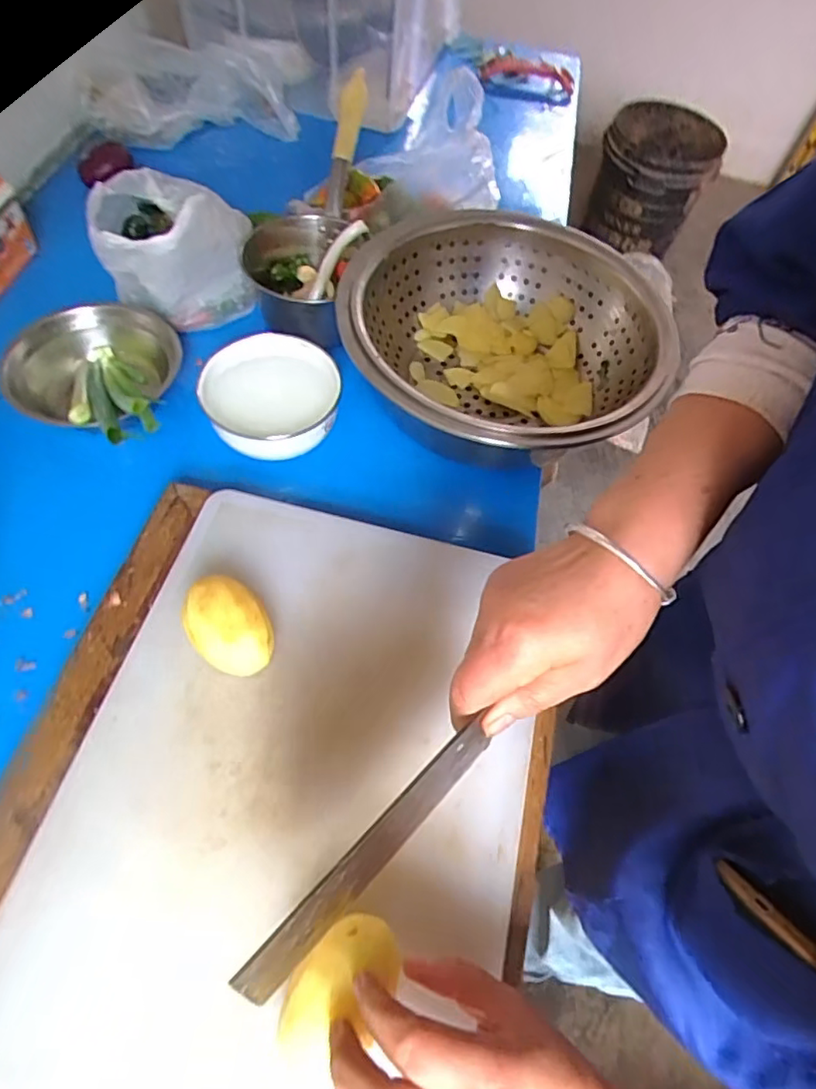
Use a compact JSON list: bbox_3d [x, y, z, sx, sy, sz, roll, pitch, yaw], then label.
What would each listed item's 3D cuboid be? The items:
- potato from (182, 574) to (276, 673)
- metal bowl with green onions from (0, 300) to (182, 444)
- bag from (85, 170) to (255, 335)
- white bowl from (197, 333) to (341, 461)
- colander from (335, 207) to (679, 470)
[{"bbox_3d":[-0.134,0.063,0.451,0.056,0.051,0.079,-38,70,-24],"label":"potato"},{"bbox_3d":[-0.314,-0.171,0.598,0.144,0.087,0.213,-6,59,-9],"label":"metal bowl with green onions"},{"bbox_3d":[-0.279,-0.366,0.709,0.160,0.126,0.202,-18,62,-16],"label":"bag"},{"bbox_3d":[-0.141,-0.153,0.624,0.142,0.050,0.133,-30,66,-22],"label":"white bowl"},{"bbox_3d":[0.097,-0.212,0.648,0.314,0.122,0.321,3,58,-4],"label":"colander"}]

